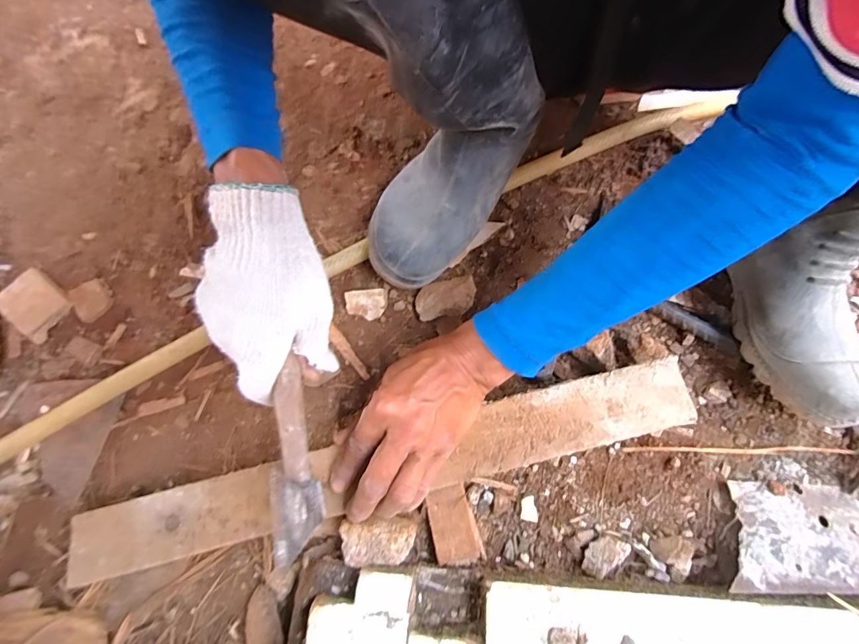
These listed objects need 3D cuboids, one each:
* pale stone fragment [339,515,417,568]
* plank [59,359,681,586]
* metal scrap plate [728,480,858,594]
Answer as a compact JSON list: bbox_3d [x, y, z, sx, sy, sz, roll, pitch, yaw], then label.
[{"bbox_3d":[-0.041,0.179,0.333,0.058,0.026,0.033,-2,67,1],"label":"pale stone fragment"},{"bbox_3d":[-0.040,0.120,0.336,0.523,0.009,0.053,-14,75,-1],"label":"plank"},{"bbox_3d":[0.317,0.175,0.331,0.163,0.005,0.079,5,54,-4],"label":"metal scrap plate"}]

